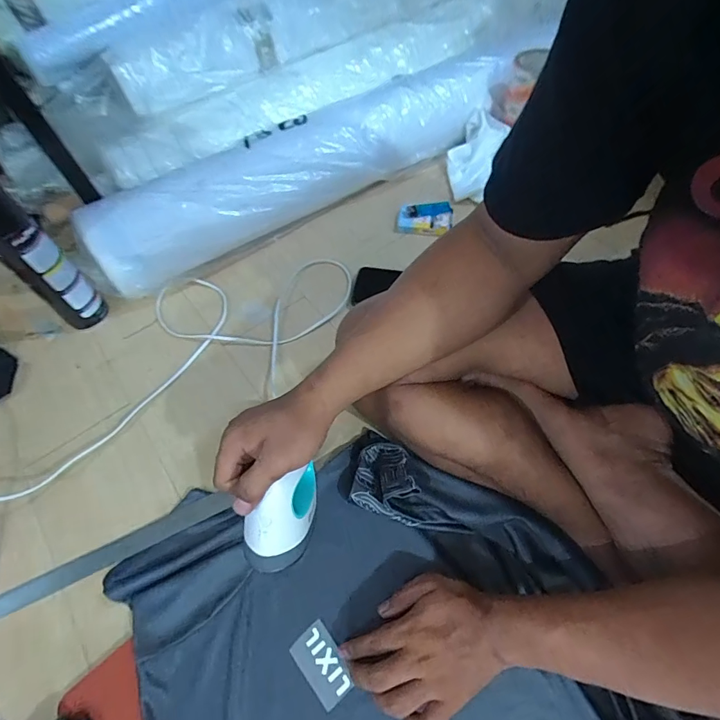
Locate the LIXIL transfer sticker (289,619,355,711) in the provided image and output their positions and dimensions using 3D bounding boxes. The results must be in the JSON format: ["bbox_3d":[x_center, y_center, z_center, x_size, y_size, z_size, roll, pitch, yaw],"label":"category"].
[{"bbox_3d":[-0.037,0.306,0.418,0.040,0.007,0.066,-36,67,-17],"label":"LIXIL transfer sticker"}]

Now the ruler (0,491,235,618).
[{"bbox_3d":[-0.293,0.227,0.492,0.282,0.007,0.029,-24,53,-9],"label":"ruler"}]

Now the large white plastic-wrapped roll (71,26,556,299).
[{"bbox_3d":[-0.040,-0.371,0.755,0.872,0.129,0.138,-29,61,-14],"label":"large white plastic-wrapped roll"}]

